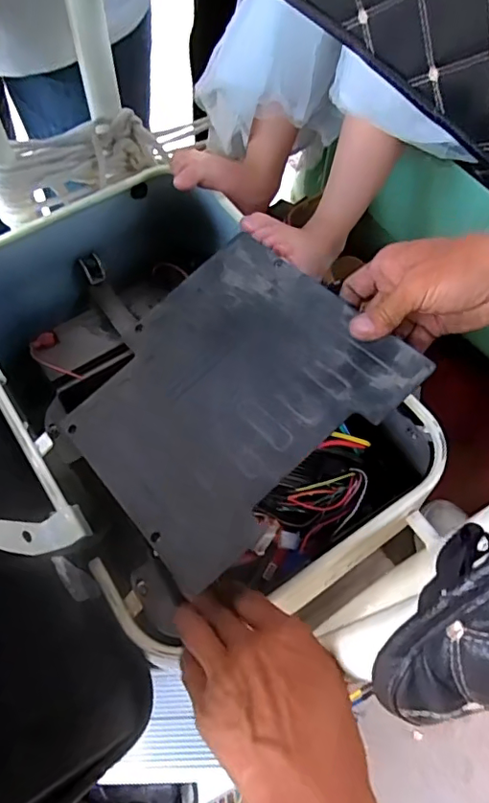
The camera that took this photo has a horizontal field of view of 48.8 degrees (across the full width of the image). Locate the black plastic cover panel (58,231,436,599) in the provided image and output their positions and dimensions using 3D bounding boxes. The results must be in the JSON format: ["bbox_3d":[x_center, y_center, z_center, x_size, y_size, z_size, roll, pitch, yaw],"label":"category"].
[{"bbox_3d":[-0.017,-0.012,0.442,0.241,0.007,0.219,-43,61,-9],"label":"black plastic cover panel"}]

